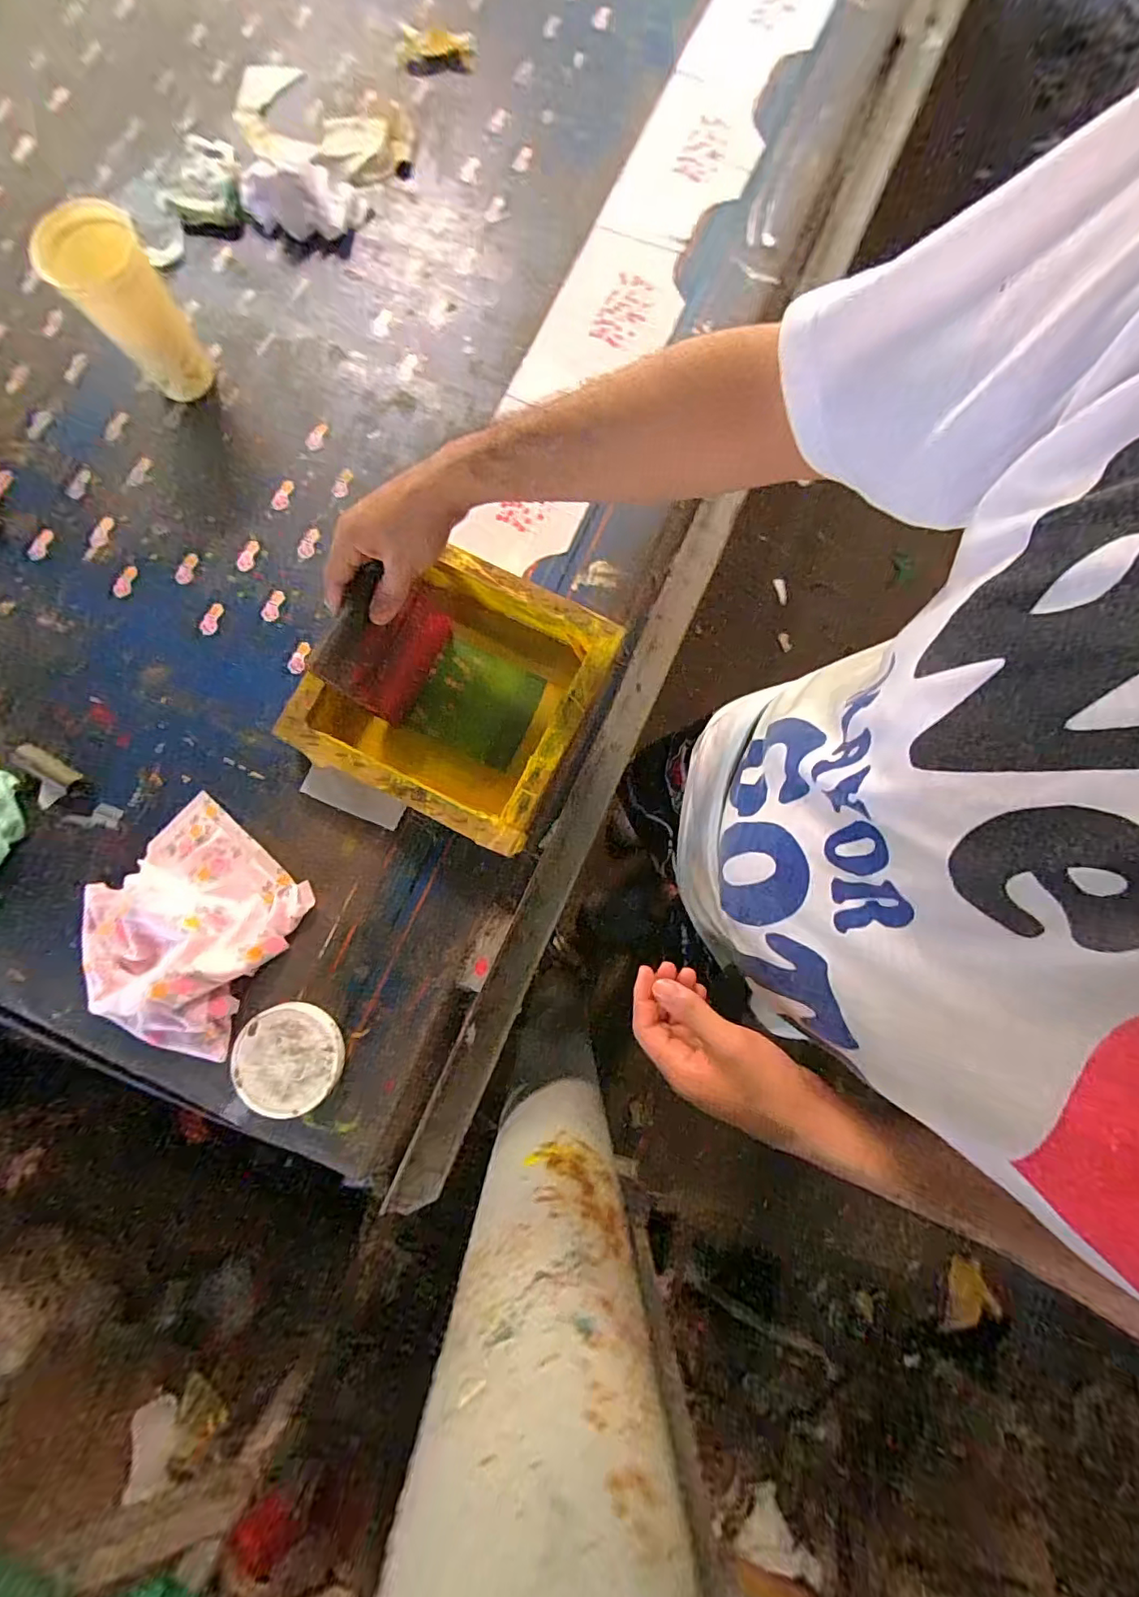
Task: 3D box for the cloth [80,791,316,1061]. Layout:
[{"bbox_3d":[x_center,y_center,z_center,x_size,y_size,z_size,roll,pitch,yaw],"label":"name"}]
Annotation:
[{"bbox_3d":[-0.352,0.116,0.490,0.188,0.041,0.192,38,83,5],"label":"cloth"}]

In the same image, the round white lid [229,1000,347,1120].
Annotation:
[{"bbox_3d":[-0.251,0.230,0.486,0.096,0.008,0.090,-38,84,-6],"label":"round white lid"}]

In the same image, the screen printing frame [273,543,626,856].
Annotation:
[{"bbox_3d":[-0.107,-0.103,0.524,0.239,0.044,0.236,25,82,3],"label":"screen printing frame"}]

